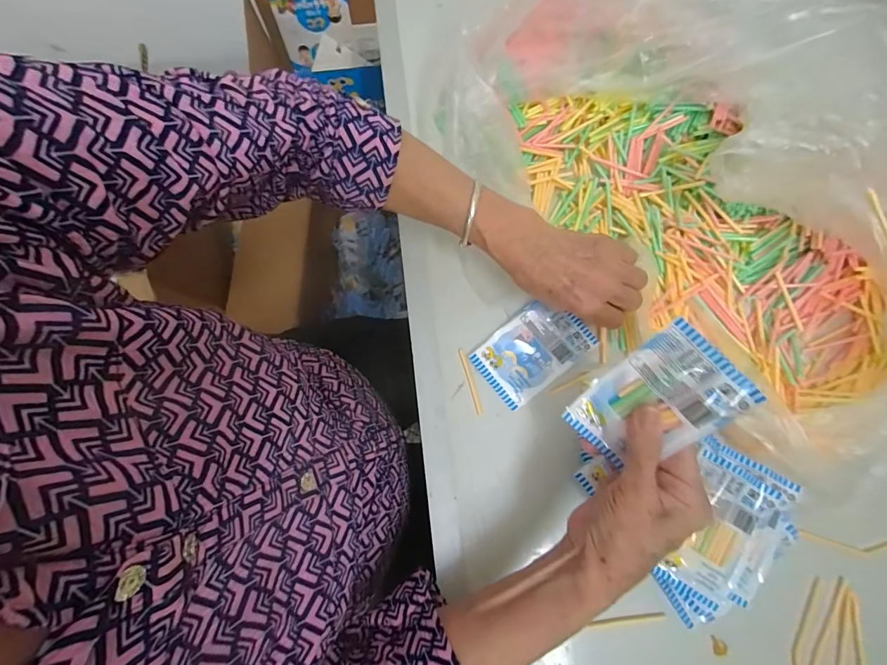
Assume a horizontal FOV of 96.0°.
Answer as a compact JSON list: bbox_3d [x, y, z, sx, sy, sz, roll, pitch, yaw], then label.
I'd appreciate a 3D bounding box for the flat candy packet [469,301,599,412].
[{"bbox_3d":[0.084,0.017,0.381,0.101,0.014,0.068,-38,78,-11],"label":"flat candy packet"}]

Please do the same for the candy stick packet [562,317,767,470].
[{"bbox_3d":[0.136,0.047,0.262,0.011,0.103,0.063,-15,61,-50],"label":"candy stick packet"}]

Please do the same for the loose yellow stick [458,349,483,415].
[{"bbox_3d":[0.026,0.046,0.379,0.006,0.006,0.062,-16,74,-6],"label":"loose yellow stick"}]

